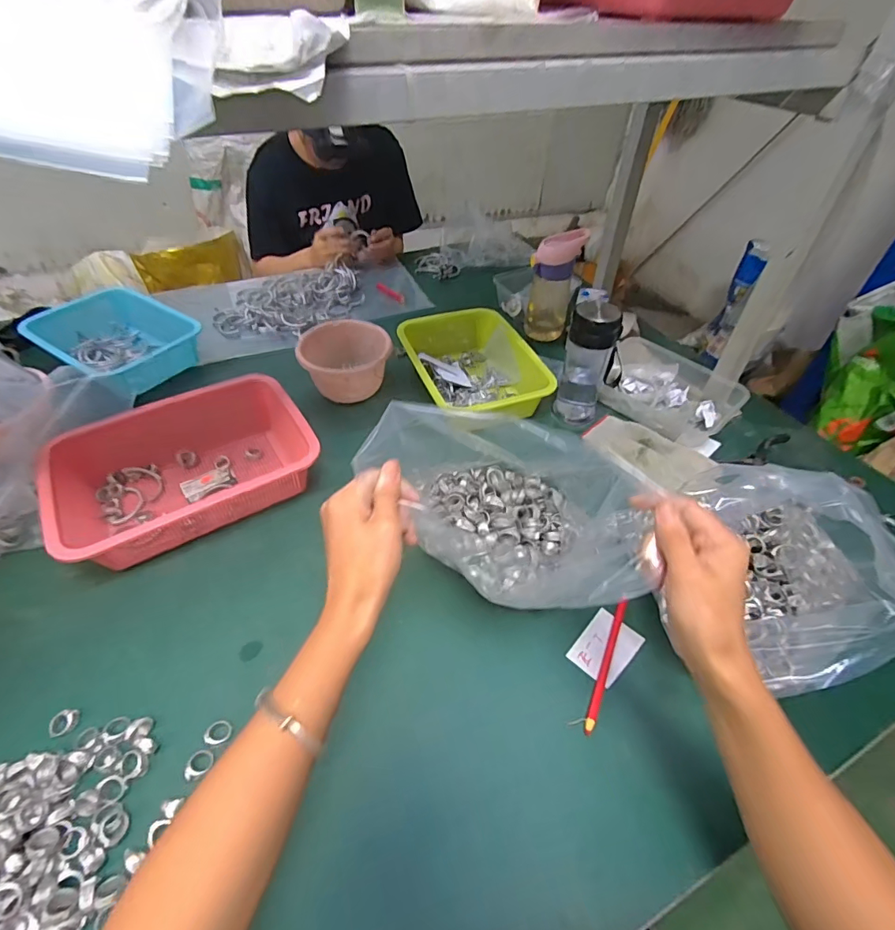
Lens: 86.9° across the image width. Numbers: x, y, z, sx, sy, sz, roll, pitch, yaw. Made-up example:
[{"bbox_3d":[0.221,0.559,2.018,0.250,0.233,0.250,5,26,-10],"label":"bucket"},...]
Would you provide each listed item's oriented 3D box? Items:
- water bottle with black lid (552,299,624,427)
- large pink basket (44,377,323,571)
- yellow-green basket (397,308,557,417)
[{"bbox_3d":[0.216,-0.163,0.723,0.075,0.176,0.091,33,53,25],"label":"water bottle with black lid"},{"bbox_3d":[-0.343,0.006,0.634,0.301,0.090,0.220,-26,53,-25],"label":"large pink basket"},{"bbox_3d":[0.033,-0.169,0.800,0.192,0.068,0.278,-14,49,-16],"label":"yellow-green basket"}]

